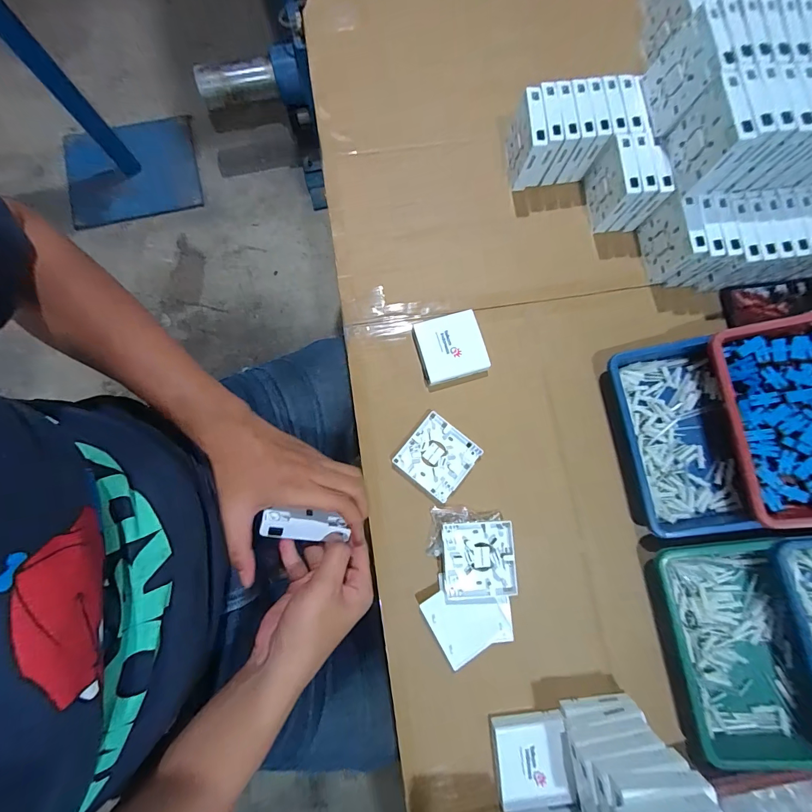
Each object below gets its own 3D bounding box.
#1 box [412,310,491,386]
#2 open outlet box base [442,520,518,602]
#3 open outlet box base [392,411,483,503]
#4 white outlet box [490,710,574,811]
[{"bbox_3d":[0.060,-0.079,0.513,0.088,0.028,0.085,-15,82,-3],"label":"box"},{"bbox_3d":[0.090,0.191,0.464,0.087,0.020,0.089,-2,81,-1],"label":"open outlet box base"},{"bbox_3d":[0.042,0.066,0.491,0.087,0.015,0.088,39,83,5],"label":"open outlet box base"},{"bbox_3d":[0.145,0.411,0.433,0.083,0.019,0.087,-7,82,-2],"label":"white outlet box"}]

